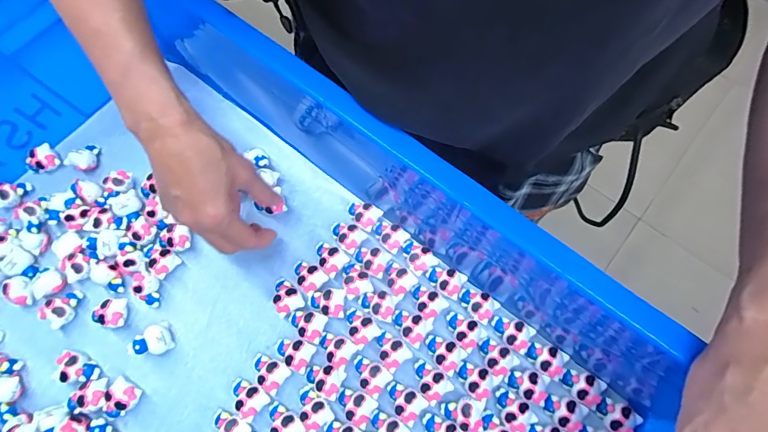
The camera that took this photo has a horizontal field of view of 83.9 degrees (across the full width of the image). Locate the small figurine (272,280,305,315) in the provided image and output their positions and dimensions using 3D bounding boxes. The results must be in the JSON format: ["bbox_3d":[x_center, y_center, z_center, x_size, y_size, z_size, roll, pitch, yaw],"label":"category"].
[{"bbox_3d":[-0.091,0.076,0.395,0.024,0.021,0.034,-41,74,-13],"label":"small figurine"}]

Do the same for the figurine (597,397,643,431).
[{"bbox_3d":[0.193,0.166,0.352,0.030,0.012,0.025,36,75,14],"label":"figurine"}]

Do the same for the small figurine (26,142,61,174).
[{"bbox_3d":[-0.357,-0.061,0.445,0.023,0.017,0.030,28,73,11],"label":"small figurine"}]

